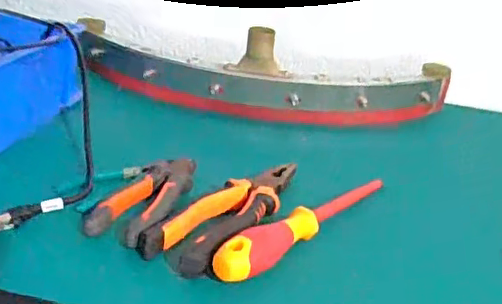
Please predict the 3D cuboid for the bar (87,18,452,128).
[{"bbox_3d":[0.038,-0.109,0.757,0.495,0.085,0.089,6,24,-3],"label":"bar"}]

